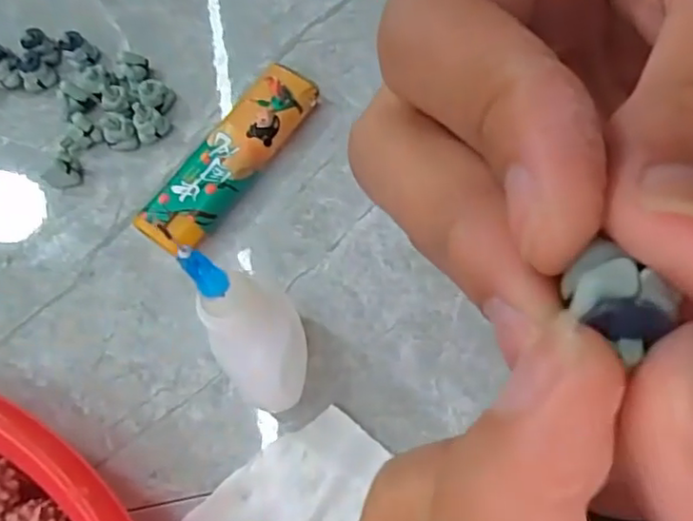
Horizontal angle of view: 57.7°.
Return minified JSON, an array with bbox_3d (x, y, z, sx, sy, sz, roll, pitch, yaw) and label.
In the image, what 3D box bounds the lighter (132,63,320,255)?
[{"bbox_3d":[-0.040,-0.035,0.219,0.021,0.012,0.076,33,76,16],"label":"lighter"}]

